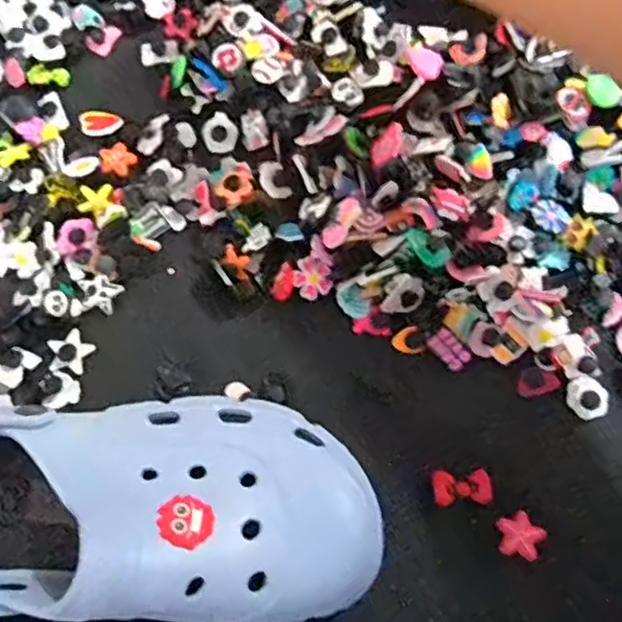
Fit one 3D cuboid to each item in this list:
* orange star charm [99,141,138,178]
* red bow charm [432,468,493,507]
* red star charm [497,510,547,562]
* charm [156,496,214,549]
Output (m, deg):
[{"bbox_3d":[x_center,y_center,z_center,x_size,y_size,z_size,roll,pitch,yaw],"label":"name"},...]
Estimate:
[{"bbox_3d":[-0.132,-0.103,0.443,0.023,0.005,0.025,-43,75,-13],"label":"orange star charm"},{"bbox_3d":[0.085,0.098,0.361,0.032,0.004,0.018,-3,70,-1],"label":"red bow charm"},{"bbox_3d":[0.116,0.122,0.354,0.025,0.006,0.024,0,70,1],"label":"red star charm"},{"bbox_3d":[-0.054,0.091,0.281,0.024,0.007,0.024,12,45,-13],"label":"charm"}]

